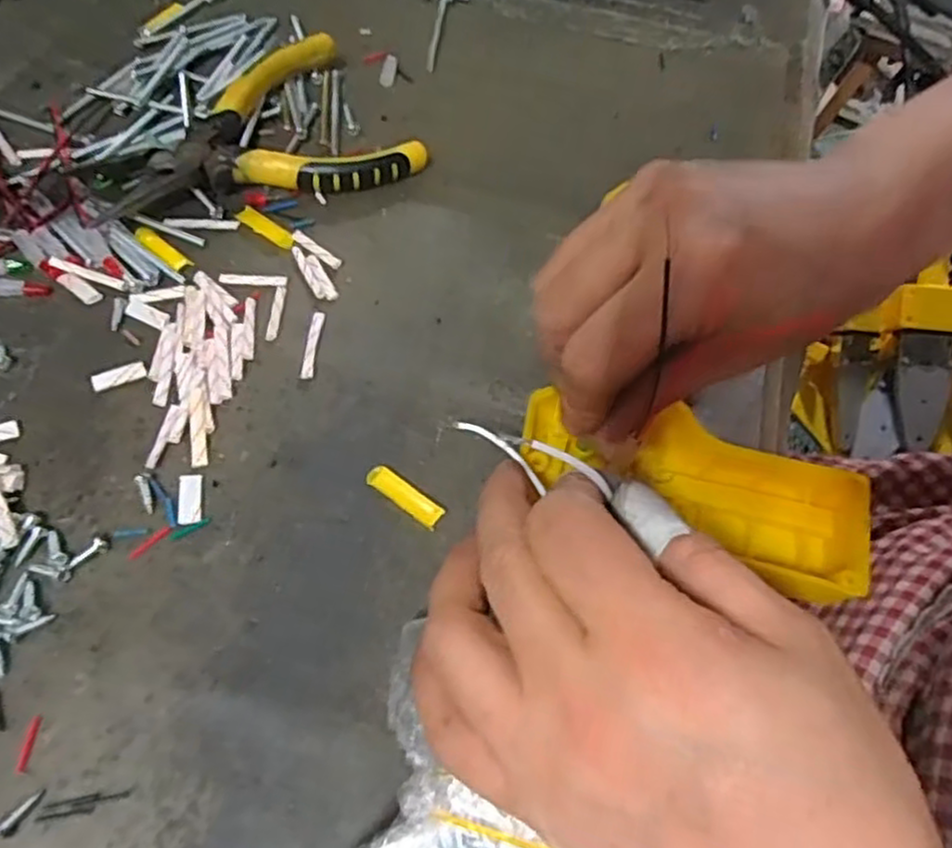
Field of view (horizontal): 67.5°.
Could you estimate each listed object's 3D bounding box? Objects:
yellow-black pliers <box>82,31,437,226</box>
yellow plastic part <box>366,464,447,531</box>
[{"bbox_3d":[-0.103,-0.146,0.340,0.140,0.022,0.092,-13,61,-11],"label":"yellow-black pliers"},{"bbox_3d":[-0.025,0.025,0.254,0.030,0.004,0.008,32,62,15],"label":"yellow plastic part"}]

